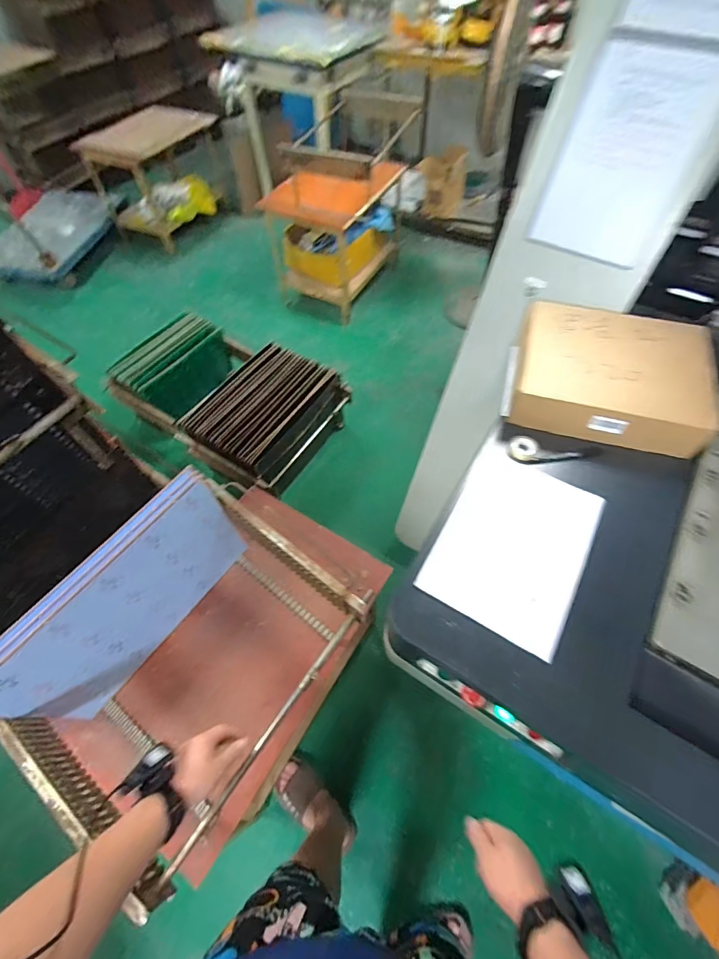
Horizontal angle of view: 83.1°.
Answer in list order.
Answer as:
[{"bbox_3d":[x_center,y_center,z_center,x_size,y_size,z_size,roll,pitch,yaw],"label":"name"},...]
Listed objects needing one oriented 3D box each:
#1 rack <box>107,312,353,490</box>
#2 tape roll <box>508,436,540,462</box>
[{"bbox_3d":[-0.512,-0.326,1.681,0.762,0.349,0.548,28,64,18],"label":"rack"},{"bbox_3d":[0.303,-0.057,0.751,0.050,0.020,0.043,24,62,16],"label":"tape roll"}]

